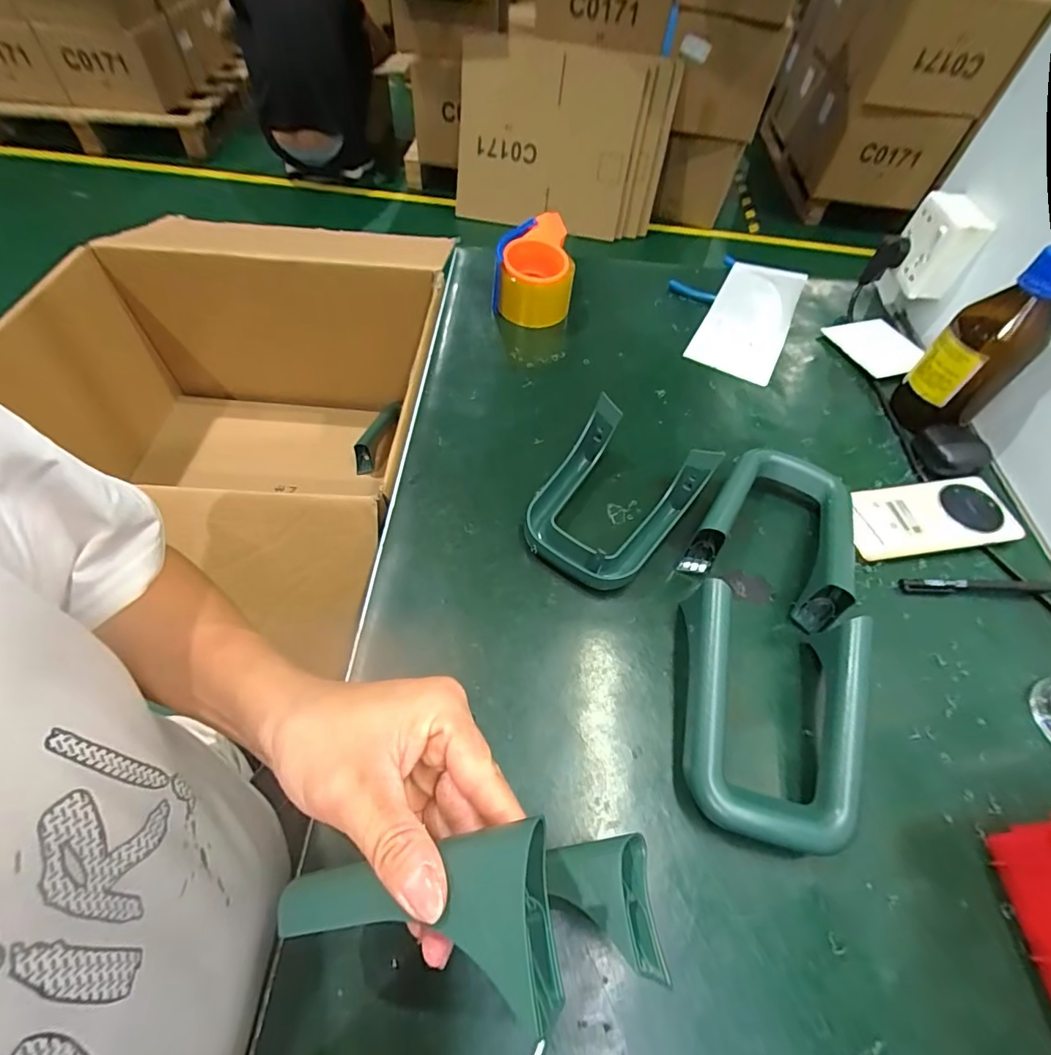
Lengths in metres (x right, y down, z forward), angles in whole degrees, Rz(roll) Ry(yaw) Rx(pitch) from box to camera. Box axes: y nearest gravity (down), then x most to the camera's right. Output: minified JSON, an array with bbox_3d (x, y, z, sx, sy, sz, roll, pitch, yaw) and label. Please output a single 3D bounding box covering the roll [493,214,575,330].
[{"bbox_3d":[0.009,-0.320,0.627,0.095,0.078,0.105,1,56,-3],"label":"roll"}]

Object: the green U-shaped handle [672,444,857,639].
[{"bbox_3d":[0.227,-0.006,0.442,0.126,0.054,0.158,29,59,15],"label":"green U-shaped handle"}]

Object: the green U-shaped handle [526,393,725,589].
[{"bbox_3d":[0.075,-0.025,0.449,0.124,0.054,0.156,32,60,16],"label":"green U-shaped handle"}]

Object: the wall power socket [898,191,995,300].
[{"bbox_3d":[0.495,-0.343,0.602,0.045,0.093,0.091,5,56,0],"label":"wall power socket"}]

